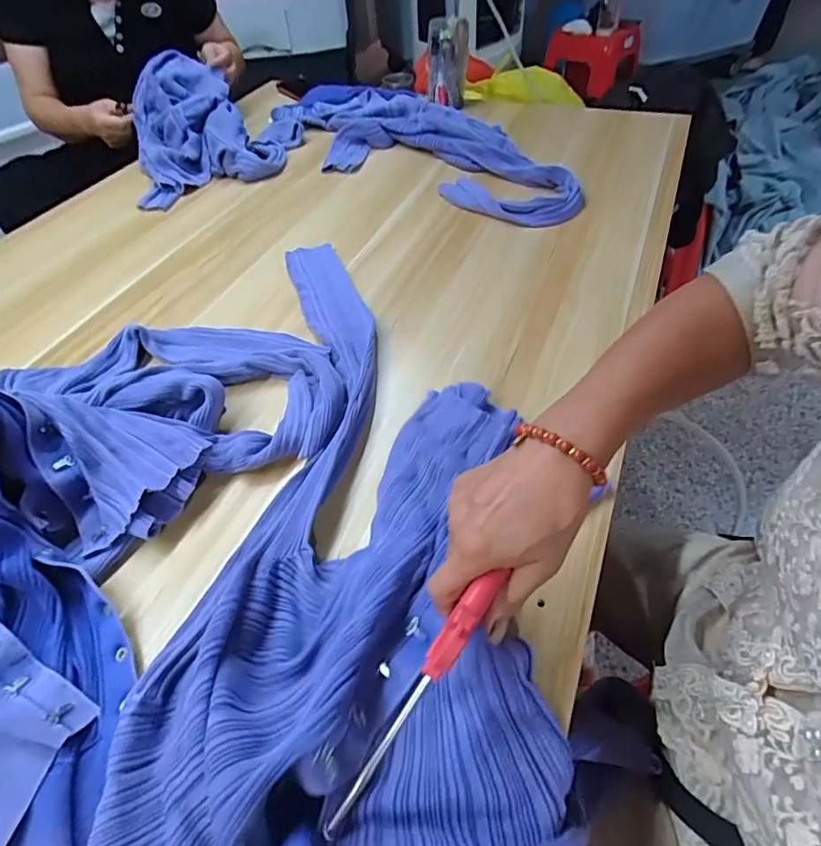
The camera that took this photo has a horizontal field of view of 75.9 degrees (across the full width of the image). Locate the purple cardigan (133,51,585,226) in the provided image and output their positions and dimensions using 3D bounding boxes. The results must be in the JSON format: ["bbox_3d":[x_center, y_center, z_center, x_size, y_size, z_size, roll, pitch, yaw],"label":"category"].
[{"bbox_3d":[-0.124,-0.546,0.976,0.855,0.129,0.437,6,49,8],"label":"purple cardigan"}]

